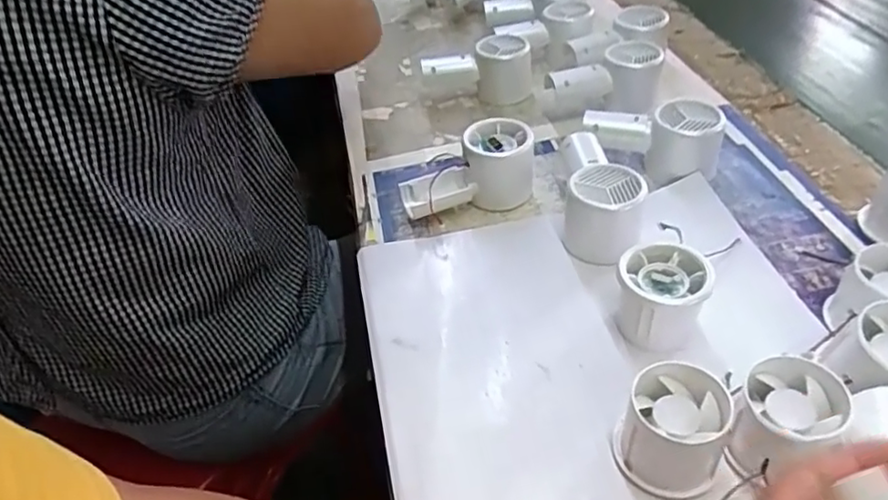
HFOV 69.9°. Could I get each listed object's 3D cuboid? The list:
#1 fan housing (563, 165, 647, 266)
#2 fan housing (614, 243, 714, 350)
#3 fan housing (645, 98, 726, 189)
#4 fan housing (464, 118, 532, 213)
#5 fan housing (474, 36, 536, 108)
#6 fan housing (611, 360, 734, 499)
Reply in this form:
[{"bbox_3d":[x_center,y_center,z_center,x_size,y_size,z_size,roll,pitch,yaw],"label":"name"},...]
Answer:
[{"bbox_3d":[0.120,-0.028,0.483,0.057,0.053,0.056,12,46,20],"label":"fan housing"},{"bbox_3d":[0.141,0.031,0.416,0.054,0.051,0.052,13,46,21],"label":"fan housing"},{"bbox_3d":[0.203,-0.089,0.538,0.057,0.056,0.059,11,45,19],"label":"fan housing"},{"bbox_3d":[0.046,-0.072,0.534,0.057,0.058,0.054,-6,42,2],"label":"fan housing"},{"bbox_3d":[0.062,-0.188,0.664,0.056,0.057,0.050,-5,42,3],"label":"fan housing"},{"bbox_3d":[0.124,0.097,0.347,0.054,0.047,0.054,-4,42,4],"label":"fan housing"}]

